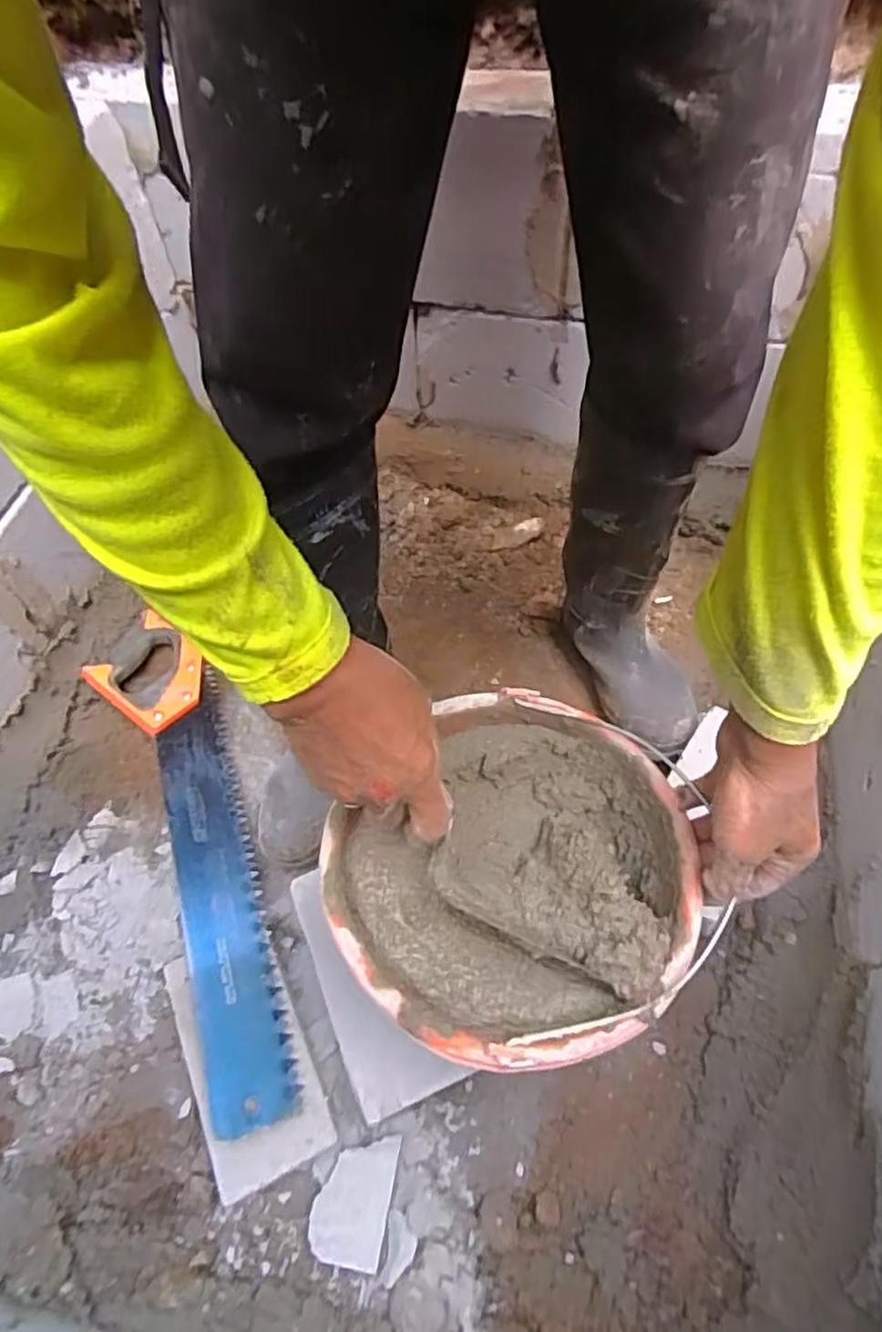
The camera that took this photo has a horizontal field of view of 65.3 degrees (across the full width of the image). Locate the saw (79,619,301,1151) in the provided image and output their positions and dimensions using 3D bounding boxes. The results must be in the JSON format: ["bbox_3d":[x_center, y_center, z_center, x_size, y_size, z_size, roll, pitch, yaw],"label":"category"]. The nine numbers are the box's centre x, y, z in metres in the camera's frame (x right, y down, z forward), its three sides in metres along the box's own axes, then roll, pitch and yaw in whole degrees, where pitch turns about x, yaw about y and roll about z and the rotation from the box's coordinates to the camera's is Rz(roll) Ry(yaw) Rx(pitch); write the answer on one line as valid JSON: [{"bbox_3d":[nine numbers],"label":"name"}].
[{"bbox_3d":[-0.241,0.164,0.689,0.116,0.023,0.522,-18,57,-23],"label":"saw"}]

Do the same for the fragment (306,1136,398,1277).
[{"bbox_3d":[-0.068,0.421,0.545,0.058,0.009,0.084,13,45,2],"label":"fragment"}]

